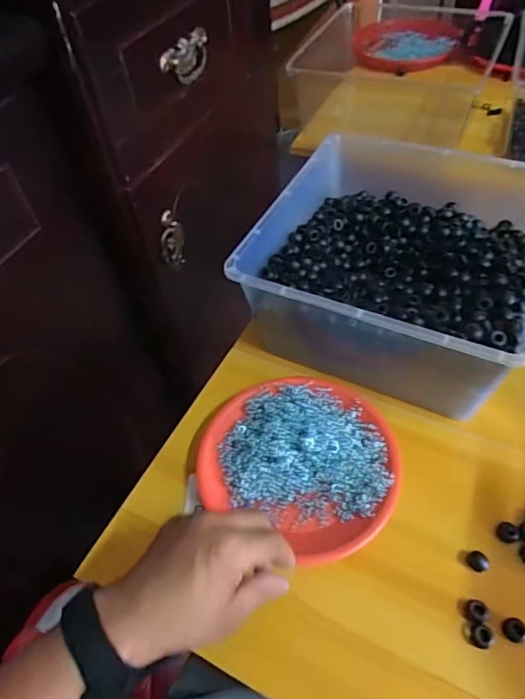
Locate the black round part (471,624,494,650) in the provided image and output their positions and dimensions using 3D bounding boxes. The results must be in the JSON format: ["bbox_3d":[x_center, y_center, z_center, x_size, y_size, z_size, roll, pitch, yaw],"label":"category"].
[{"bbox_3d":[0.181,0.237,0.412,0.017,0.007,0.017,-3,51,3],"label":"black round part"}]

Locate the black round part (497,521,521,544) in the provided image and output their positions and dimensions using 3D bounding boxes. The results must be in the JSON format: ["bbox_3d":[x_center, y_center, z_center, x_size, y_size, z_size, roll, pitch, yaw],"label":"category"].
[{"bbox_3d":[0.227,0.169,0.462,0.019,0.007,0.020,-3,51,3],"label":"black round part"}]

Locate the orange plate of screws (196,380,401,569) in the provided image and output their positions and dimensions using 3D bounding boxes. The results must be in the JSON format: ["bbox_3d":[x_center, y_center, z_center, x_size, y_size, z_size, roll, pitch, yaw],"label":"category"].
[{"bbox_3d":[0.040,0.107,0.515,0.199,0.042,0.172,21,57,21],"label":"orange plate of screws"}]

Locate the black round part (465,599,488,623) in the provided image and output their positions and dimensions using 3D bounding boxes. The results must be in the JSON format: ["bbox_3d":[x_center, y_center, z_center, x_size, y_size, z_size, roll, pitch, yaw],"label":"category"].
[{"bbox_3d":[0.181,0.222,0.423,0.017,0.008,0.017,-3,51,3],"label":"black round part"}]

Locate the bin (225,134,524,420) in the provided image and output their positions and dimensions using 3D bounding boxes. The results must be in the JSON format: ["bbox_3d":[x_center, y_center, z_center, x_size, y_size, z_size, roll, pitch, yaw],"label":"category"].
[{"bbox_3d":[0.166,-0.105,0.588,0.302,0.121,0.308,20,56,20],"label":"bin"}]

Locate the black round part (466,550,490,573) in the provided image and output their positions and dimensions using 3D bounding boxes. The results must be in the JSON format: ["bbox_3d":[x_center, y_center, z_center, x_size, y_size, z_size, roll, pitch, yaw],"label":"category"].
[{"bbox_3d":[0.193,0.190,0.447,0.015,0.010,0.019,-32,56,-19],"label":"black round part"}]

